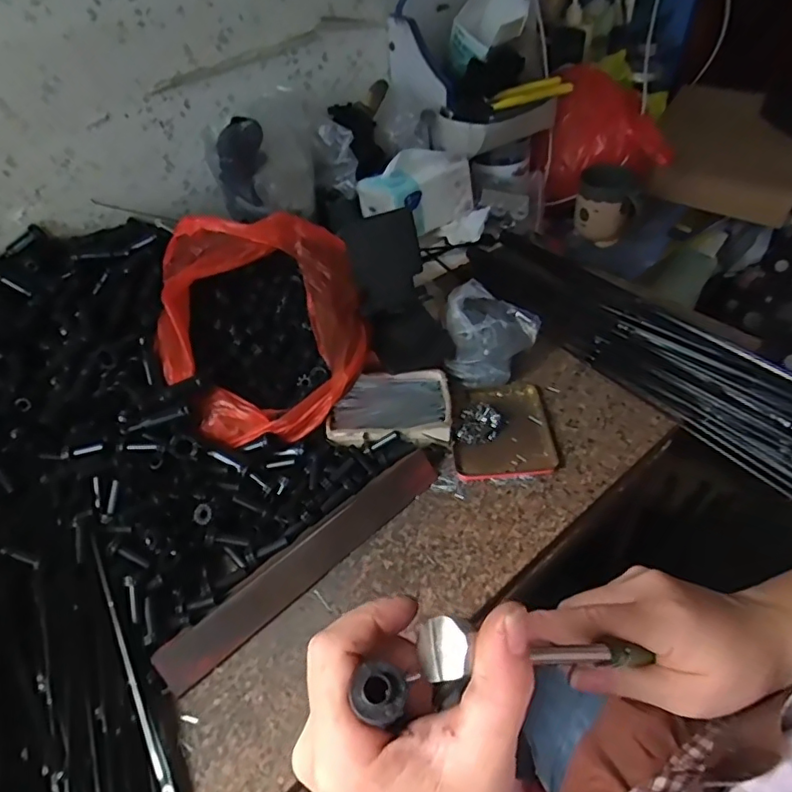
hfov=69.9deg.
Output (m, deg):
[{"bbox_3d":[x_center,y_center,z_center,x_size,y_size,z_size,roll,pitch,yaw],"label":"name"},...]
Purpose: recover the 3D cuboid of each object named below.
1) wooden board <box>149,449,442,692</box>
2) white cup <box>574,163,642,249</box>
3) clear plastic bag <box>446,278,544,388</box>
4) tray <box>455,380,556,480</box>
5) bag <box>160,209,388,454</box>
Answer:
[{"bbox_3d":[-0.075,0.137,0.497,0.282,0.023,0.037,-36,54,-26],"label":"wooden board"},{"bbox_3d":[0.334,-0.309,0.897,0.092,0.108,0.084,10,48,14],"label":"white cup"},{"bbox_3d":[0.110,-0.077,0.649,0.101,0.051,0.118,1,47,6],"label":"clear plastic bag"},{"bbox_3d":[0.108,0.030,0.589,0.099,0.015,0.122,-4,46,2],"label":"tray"},{"bbox_3d":[-0.143,-0.083,0.597,0.212,0.132,0.241,-21,48,-14],"label":"bag"}]

